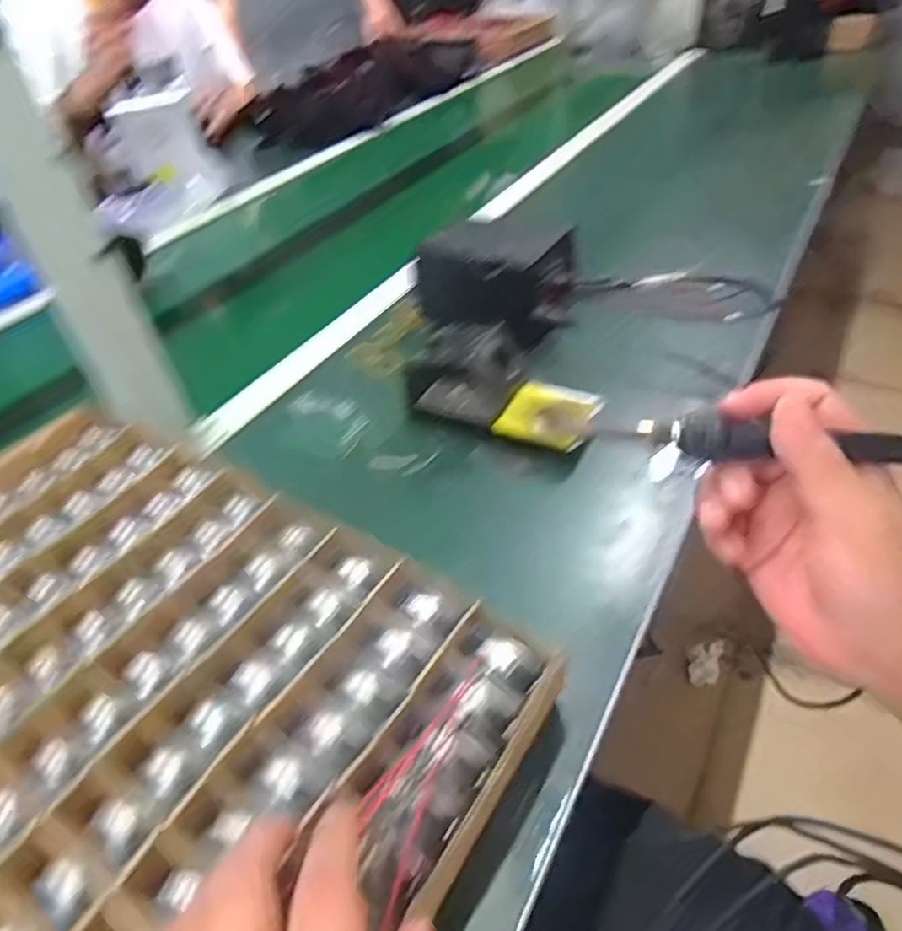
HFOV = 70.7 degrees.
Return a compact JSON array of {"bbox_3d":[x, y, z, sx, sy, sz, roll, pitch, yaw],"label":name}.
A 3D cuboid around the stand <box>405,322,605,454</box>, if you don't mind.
[{"bbox_3d":[0.039,-0.071,0.571,0.175,0.084,0.081,20,48,26],"label":"stand"}]

